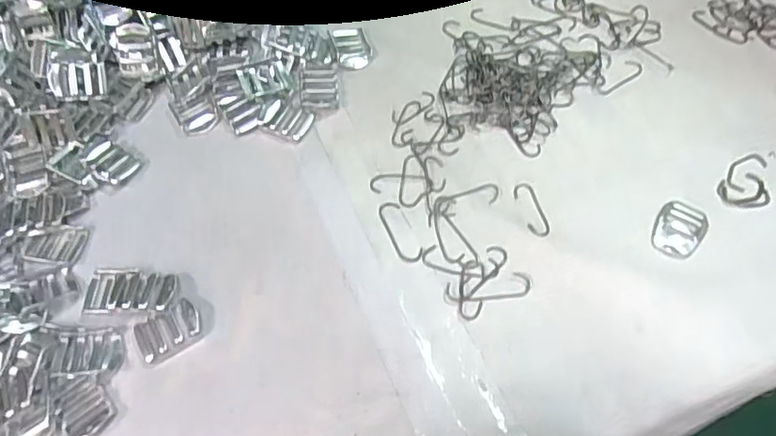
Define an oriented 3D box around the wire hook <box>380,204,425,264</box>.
[{"bbox_3d":[0.008,0.008,0.402,0.016,0.004,0.049,-23,62,-9],"label":"wire hook"}]

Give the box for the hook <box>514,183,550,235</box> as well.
[{"bbox_3d":[0.098,-0.007,0.406,0.015,0.004,0.043,-14,61,-5],"label":"hook"}]

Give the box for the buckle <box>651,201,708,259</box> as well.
[{"bbox_3d":[0.192,0.007,0.395,0.030,0.004,0.042,32,67,19],"label":"buckle"}]

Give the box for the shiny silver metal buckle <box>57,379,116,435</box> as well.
[{"bbox_3d":[-0.178,0.110,0.351,0.028,0.005,0.035,-27,63,-12],"label":"shiny silver metal buckle"}]

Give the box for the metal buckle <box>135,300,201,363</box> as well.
[{"bbox_3d":[-0.137,0.070,0.372,0.040,0.007,0.025,-31,64,-14],"label":"metal buckle"}]

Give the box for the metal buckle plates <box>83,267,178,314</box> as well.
[{"bbox_3d":[-0.167,0.045,0.386,0.061,0.010,0.032,1,61,4],"label":"metal buckle plates"}]

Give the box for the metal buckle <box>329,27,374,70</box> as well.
[{"bbox_3d":[-0.029,-0.138,0.483,0.028,0.009,0.039,-14,61,-5],"label":"metal buckle"}]

